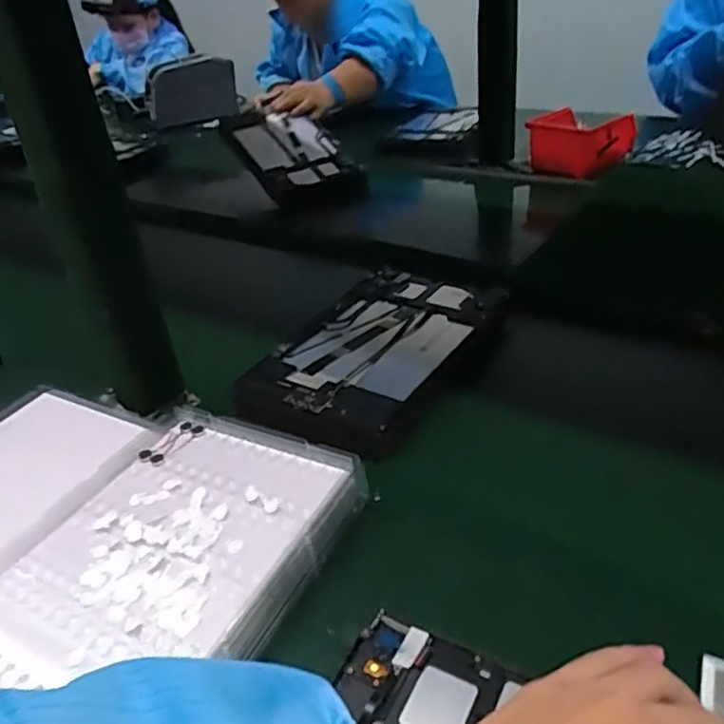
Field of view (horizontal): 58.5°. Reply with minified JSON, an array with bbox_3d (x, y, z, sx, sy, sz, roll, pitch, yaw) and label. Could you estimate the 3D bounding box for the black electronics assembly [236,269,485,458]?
[{"bbox_3d":[0.001,-0.010,0.567,0.149,0.018,0.281,14,39,28],"label":"black electronics assembly"}]

